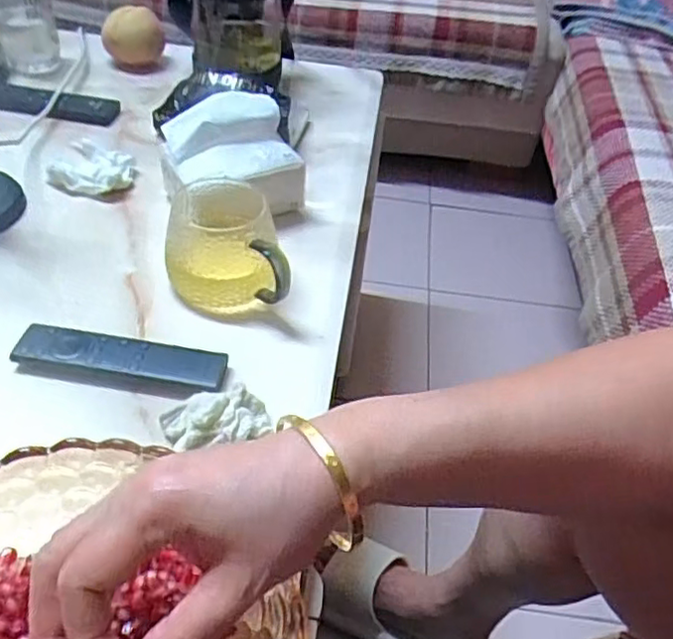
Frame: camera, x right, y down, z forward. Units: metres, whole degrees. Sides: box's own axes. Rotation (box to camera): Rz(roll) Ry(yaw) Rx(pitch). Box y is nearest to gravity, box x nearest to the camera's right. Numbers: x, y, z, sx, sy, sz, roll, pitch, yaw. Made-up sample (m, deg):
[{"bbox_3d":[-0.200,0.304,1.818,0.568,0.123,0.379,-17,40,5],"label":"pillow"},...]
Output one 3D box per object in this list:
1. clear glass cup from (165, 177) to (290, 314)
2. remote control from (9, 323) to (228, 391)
[{"bbox_3d":[-0.094,-0.065,0.572,0.111,0.072,0.105,4,44,-3],"label":"clear glass cup"},{"bbox_3d":[-0.167,0.031,0.510,0.159,0.016,0.035,8,44,2],"label":"remote control"}]

